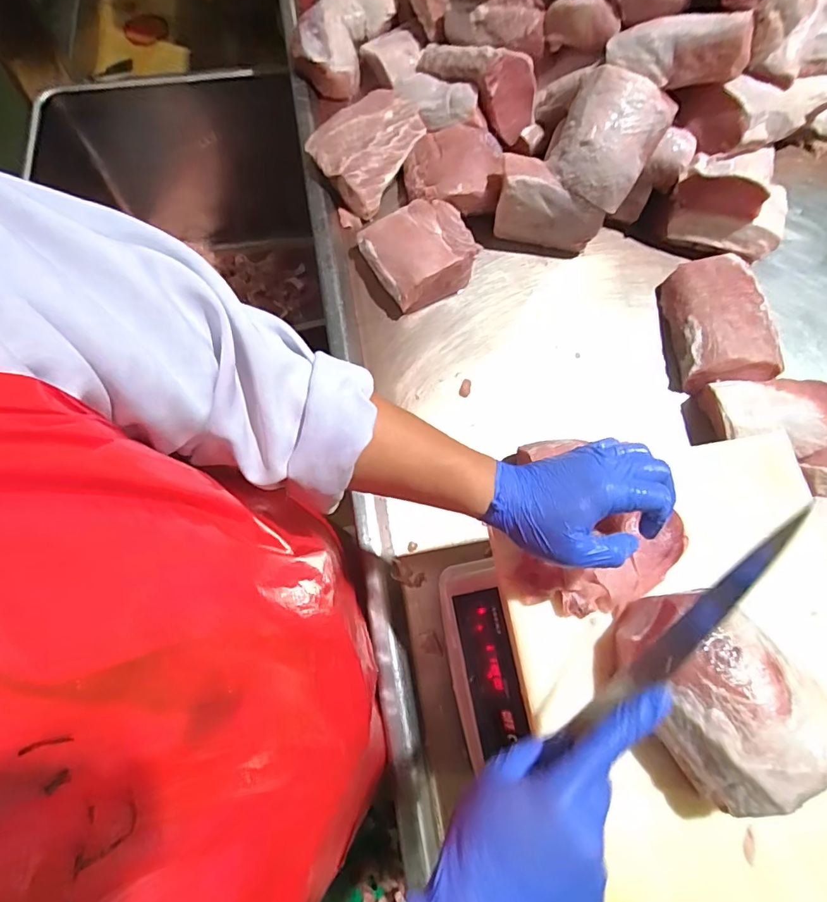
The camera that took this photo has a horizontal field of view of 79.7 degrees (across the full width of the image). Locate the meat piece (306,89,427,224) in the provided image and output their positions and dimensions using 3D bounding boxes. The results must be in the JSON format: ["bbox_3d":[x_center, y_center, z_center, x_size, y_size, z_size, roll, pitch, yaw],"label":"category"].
[{"bbox_3d":[-0.069,-0.465,0.757,0.139,0.060,0.168,40,75,11],"label":"meat piece"}]

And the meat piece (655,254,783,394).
[{"bbox_3d":[0.416,-0.183,0.683,0.119,0.065,0.201,0,72,-1],"label":"meat piece"}]

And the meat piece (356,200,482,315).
[{"bbox_3d":[0.011,-0.285,0.708,0.144,0.068,0.142,-24,74,-9],"label":"meat piece"}]

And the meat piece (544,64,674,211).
[{"bbox_3d":[0.254,-0.411,0.659,0.142,0.070,0.142,3,106,10],"label":"meat piece"}]

